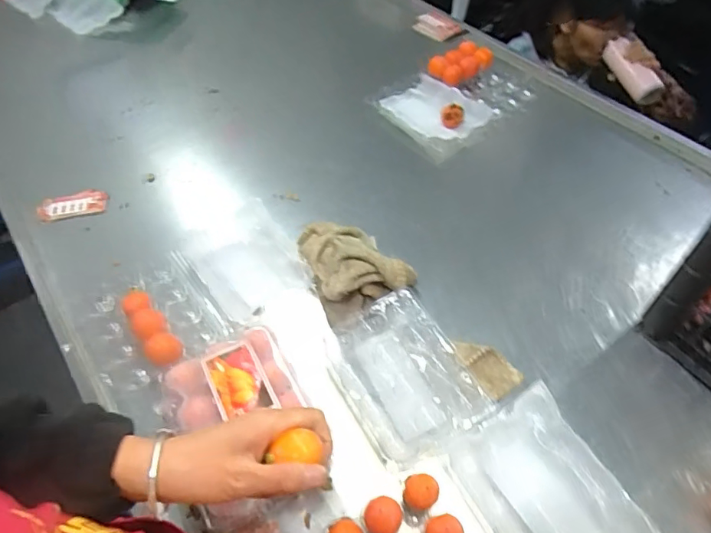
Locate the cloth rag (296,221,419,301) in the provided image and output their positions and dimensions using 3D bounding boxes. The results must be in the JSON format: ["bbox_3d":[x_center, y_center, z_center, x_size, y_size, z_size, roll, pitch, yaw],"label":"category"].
[{"bbox_3d":[-0.003,-0.015,0.733,0.130,0.070,0.180,-23,55,-16],"label":"cloth rag"}]

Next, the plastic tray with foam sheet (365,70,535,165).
[{"bbox_3d":[0.215,-0.357,1.048,0.292,0.038,0.227,-32,58,-22],"label":"plastic tray with foam sheet"}]

